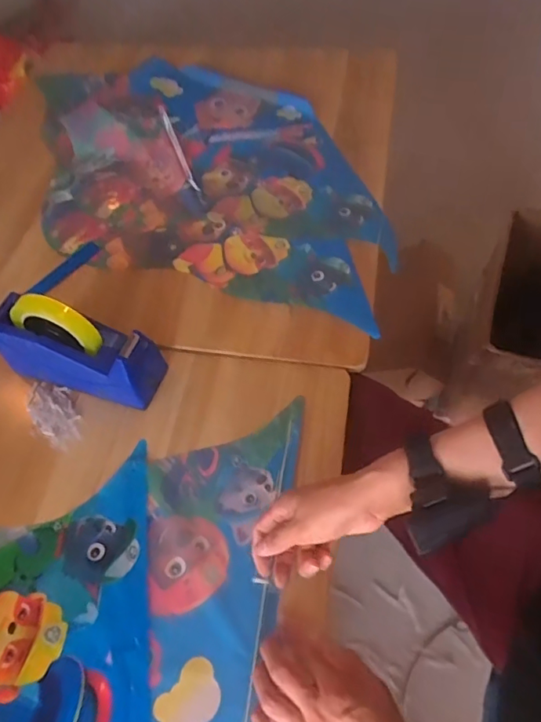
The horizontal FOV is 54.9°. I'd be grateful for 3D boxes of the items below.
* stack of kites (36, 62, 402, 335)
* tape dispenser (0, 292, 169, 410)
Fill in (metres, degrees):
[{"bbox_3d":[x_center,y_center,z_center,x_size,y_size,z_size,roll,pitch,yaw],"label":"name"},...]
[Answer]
[{"bbox_3d":[-0.130,-0.366,0.936,0.738,0.021,0.564,14,59,13],"label":"stack of kites"},{"bbox_3d":[-0.244,-0.021,0.649,0.202,0.135,0.073,15,59,14],"label":"tape dispenser"}]

